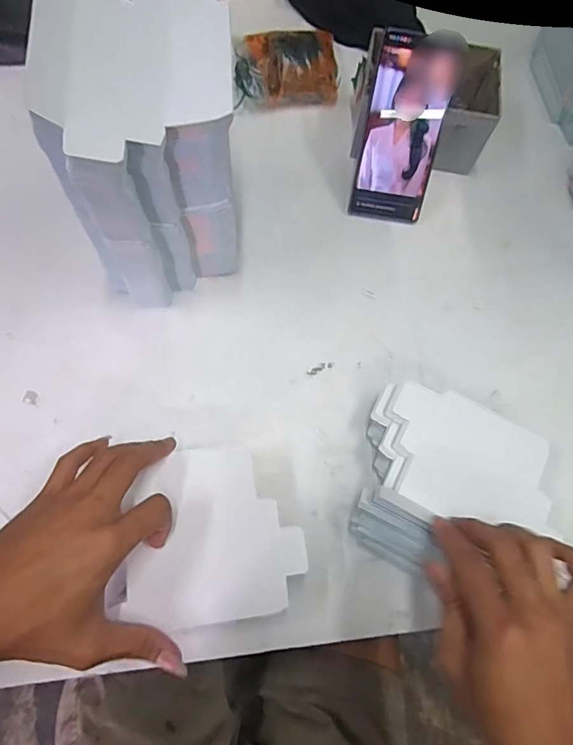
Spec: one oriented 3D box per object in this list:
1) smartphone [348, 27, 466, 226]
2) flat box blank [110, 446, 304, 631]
[{"bbox_3d":[0.115,-0.237,0.479,0.076,0.166,0.008,9,30,1],"label":"smartphone"},{"bbox_3d":[-0.058,0.121,0.362,0.135,0.007,0.121,-5,70,-5],"label":"flat box blank"}]

